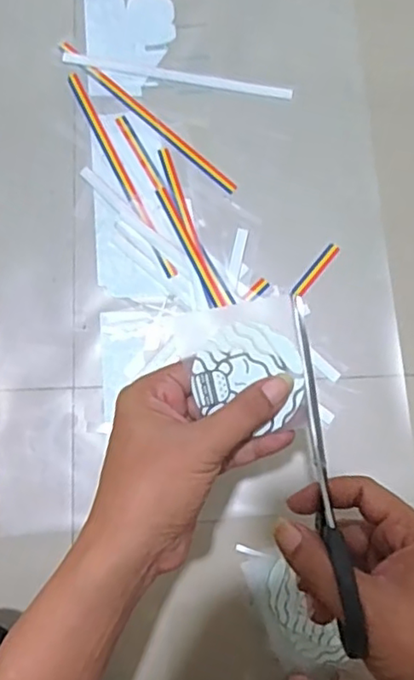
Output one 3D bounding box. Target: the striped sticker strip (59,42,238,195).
[{"bbox_3d":[-0.058,-0.213,0.580,0.223,0.004,0.011,42,83,8],"label":"striped sticker strip"}]

